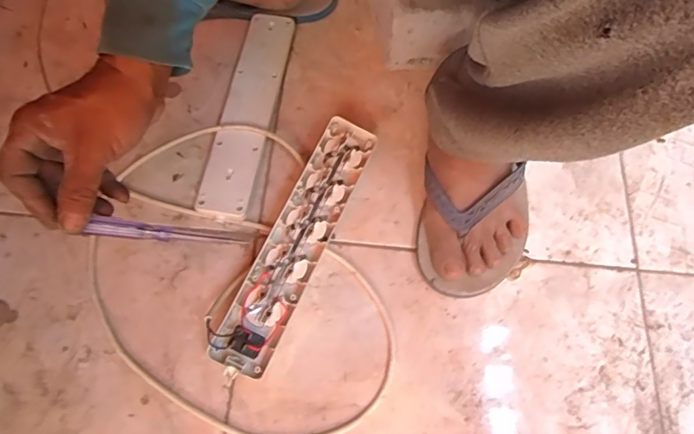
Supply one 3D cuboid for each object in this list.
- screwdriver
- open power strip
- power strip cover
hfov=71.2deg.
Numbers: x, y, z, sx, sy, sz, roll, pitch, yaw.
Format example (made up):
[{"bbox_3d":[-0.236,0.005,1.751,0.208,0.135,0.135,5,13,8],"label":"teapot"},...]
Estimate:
[{"bbox_3d":[-0.142,0.013,0.393,0.122,0.010,0.014,9,64,-32],"label":"screwdriver"},{"bbox_3d":[-0.050,0.021,0.490,0.063,0.037,0.276,23,69,8],"label":"open power strip"},{"bbox_3d":[-0.116,-0.124,0.559,0.061,0.021,0.267,9,68,2],"label":"power strip cover"}]

